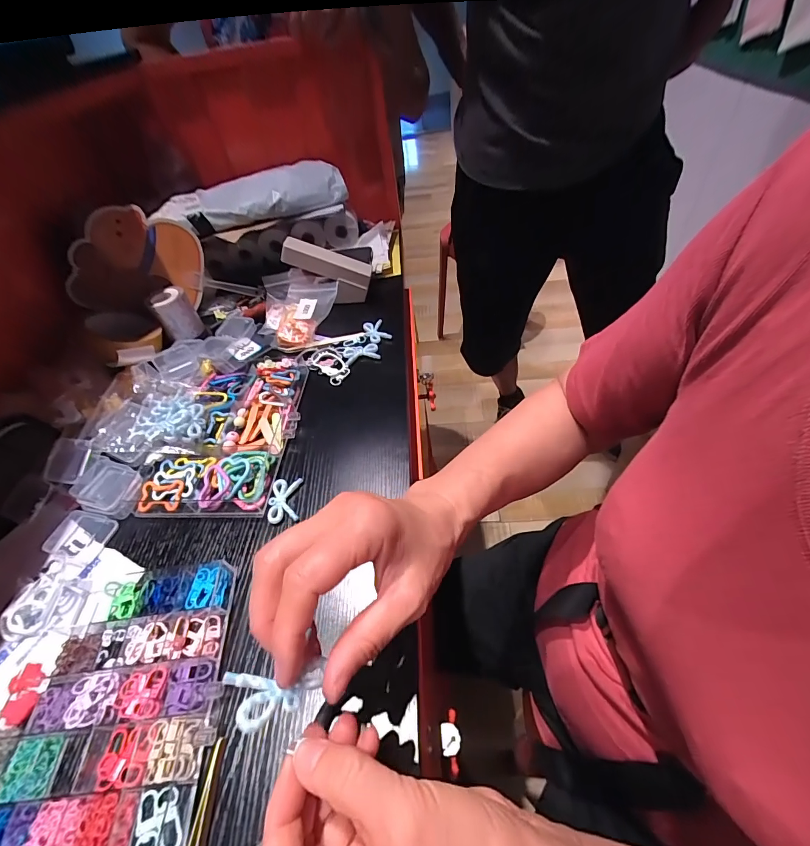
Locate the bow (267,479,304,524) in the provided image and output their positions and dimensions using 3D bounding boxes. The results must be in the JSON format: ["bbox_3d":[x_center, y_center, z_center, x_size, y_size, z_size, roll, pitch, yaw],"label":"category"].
[{"bbox_3d":[-0.117,0.076,0.379,0.030,0.007,0.046,-8,49,0],"label":"bow"}]

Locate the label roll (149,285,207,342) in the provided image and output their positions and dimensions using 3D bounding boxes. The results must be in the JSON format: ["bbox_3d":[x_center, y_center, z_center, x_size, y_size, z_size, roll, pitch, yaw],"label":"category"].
[{"bbox_3d":[-0.337,-0.160,0.578,0.047,0.065,0.054,-34,53,-20],"label":"label roll"}]

